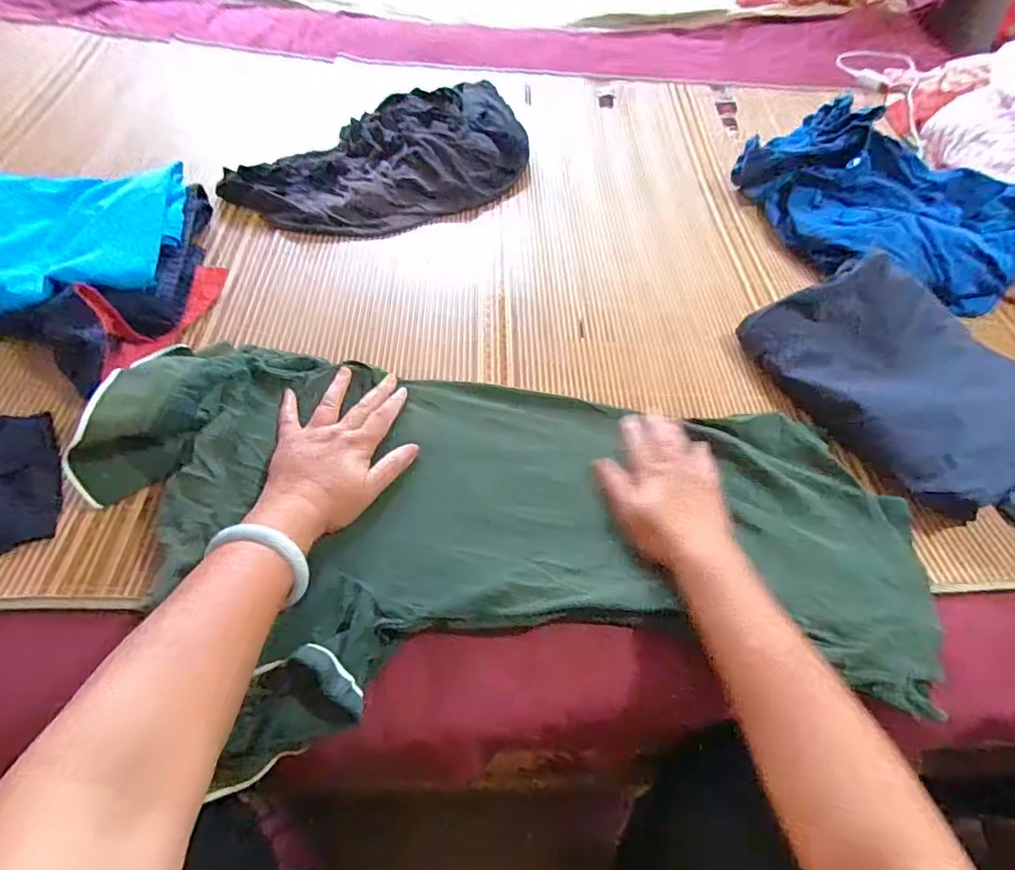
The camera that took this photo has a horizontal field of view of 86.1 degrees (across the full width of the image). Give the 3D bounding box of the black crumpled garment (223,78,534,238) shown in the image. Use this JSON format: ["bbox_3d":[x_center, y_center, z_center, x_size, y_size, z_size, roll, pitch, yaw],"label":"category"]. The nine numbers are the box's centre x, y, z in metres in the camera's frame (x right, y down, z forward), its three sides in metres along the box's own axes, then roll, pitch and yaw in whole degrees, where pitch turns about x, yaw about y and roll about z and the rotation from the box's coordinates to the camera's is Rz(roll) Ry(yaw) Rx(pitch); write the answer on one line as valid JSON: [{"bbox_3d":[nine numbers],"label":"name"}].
[{"bbox_3d":[-0.146,-0.397,0.783,0.263,0.046,0.437,31,58,16],"label":"black crumpled garment"}]

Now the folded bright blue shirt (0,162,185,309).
[{"bbox_3d":[-0.489,-0.213,0.583,0.254,0.063,0.238,-5,55,-9],"label":"folded bright blue shirt"}]

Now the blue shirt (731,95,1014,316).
[{"bbox_3d":[0.524,-0.323,0.759,0.270,0.109,0.373,-25,61,-21],"label":"blue shirt"}]

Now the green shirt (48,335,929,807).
[{"bbox_3d":[0.008,0.079,0.444,0.695,0.066,0.347,7,54,-3],"label":"green shirt"}]

